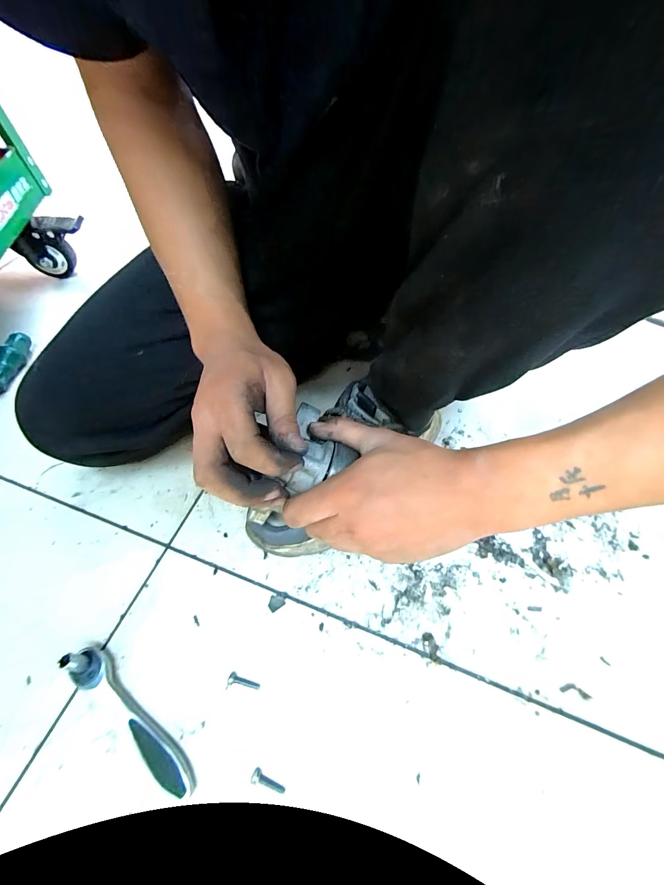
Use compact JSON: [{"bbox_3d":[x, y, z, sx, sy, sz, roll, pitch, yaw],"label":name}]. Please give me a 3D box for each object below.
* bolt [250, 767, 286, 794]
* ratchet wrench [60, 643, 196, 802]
[{"bbox_3d":[-0.049,0.263,0.260,0.028,0.011,0.008,13,58,8],"label":"bolt"},{"bbox_3d":[-0.165,0.224,0.272,0.145,0.026,0.023,33,63,19],"label":"ratchet wrench"}]

